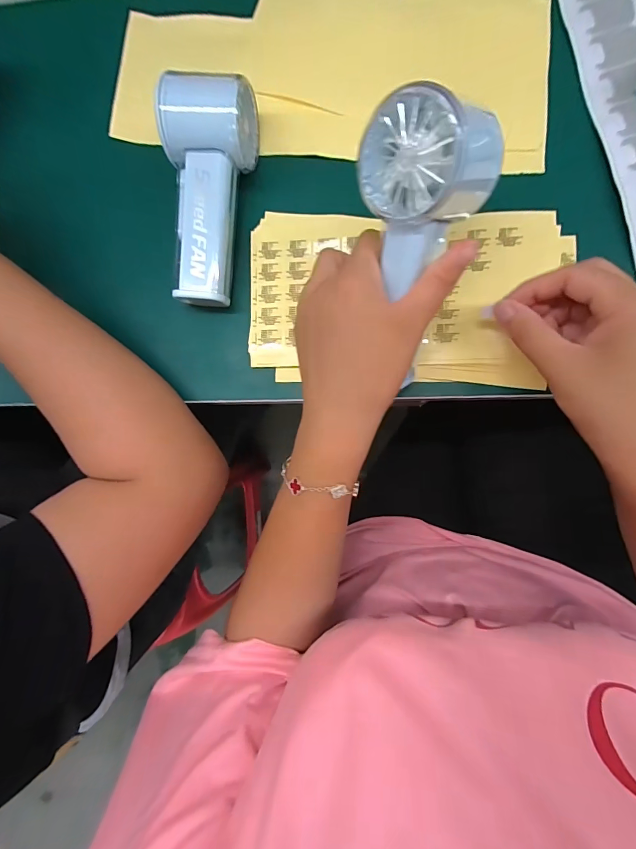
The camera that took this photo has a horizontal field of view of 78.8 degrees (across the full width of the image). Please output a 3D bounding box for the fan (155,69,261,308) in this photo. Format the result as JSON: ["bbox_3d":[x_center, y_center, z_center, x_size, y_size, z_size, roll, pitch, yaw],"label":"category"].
[{"bbox_3d":[-0.084,-0.165,0.282,0.055,0.060,0.149,13,92,8],"label":"fan"}]

